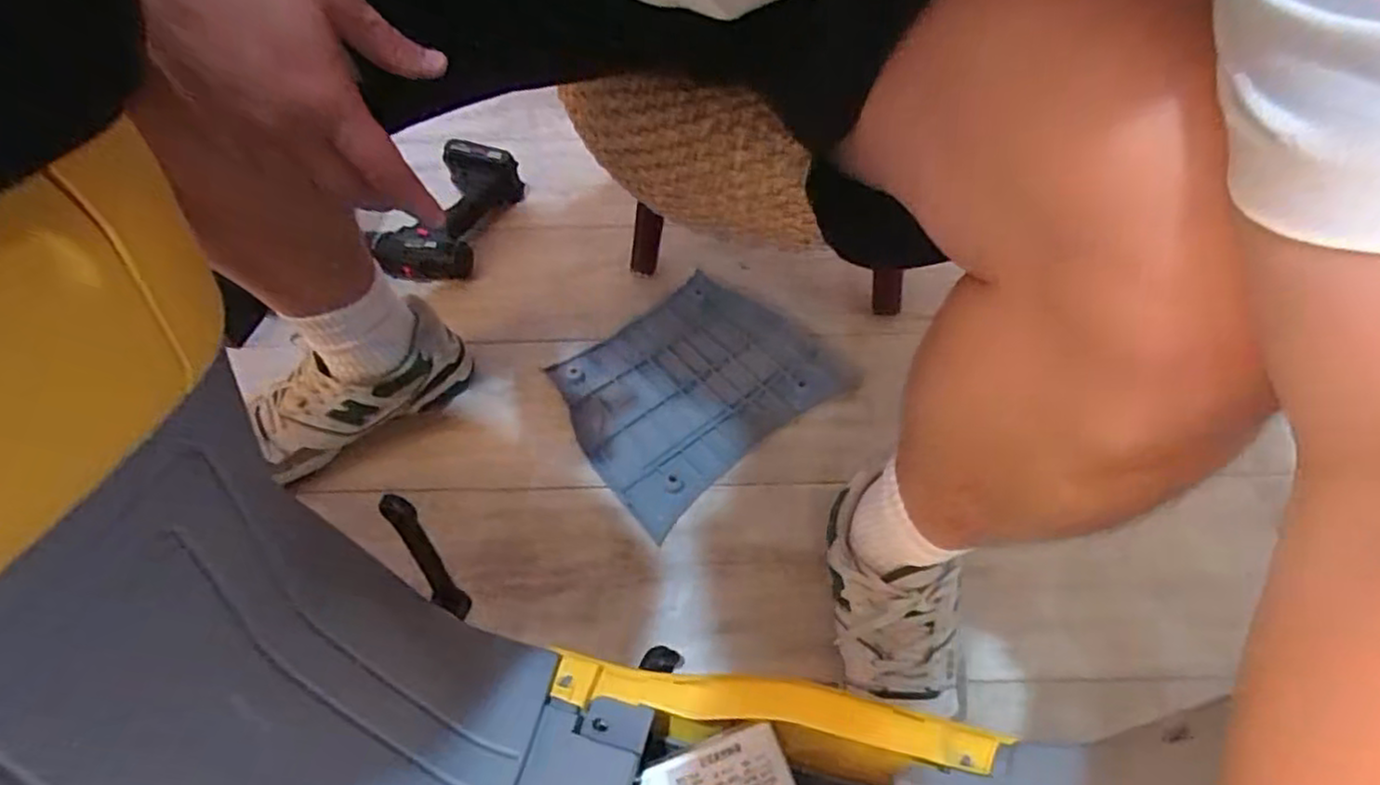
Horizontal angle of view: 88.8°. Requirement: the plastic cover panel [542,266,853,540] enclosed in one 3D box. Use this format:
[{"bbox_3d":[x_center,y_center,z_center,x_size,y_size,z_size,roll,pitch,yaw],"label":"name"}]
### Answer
[{"bbox_3d":[-0.005,-0.009,0.811,0.286,0.030,0.235,-36,61,-21],"label":"plastic cover panel"}]

